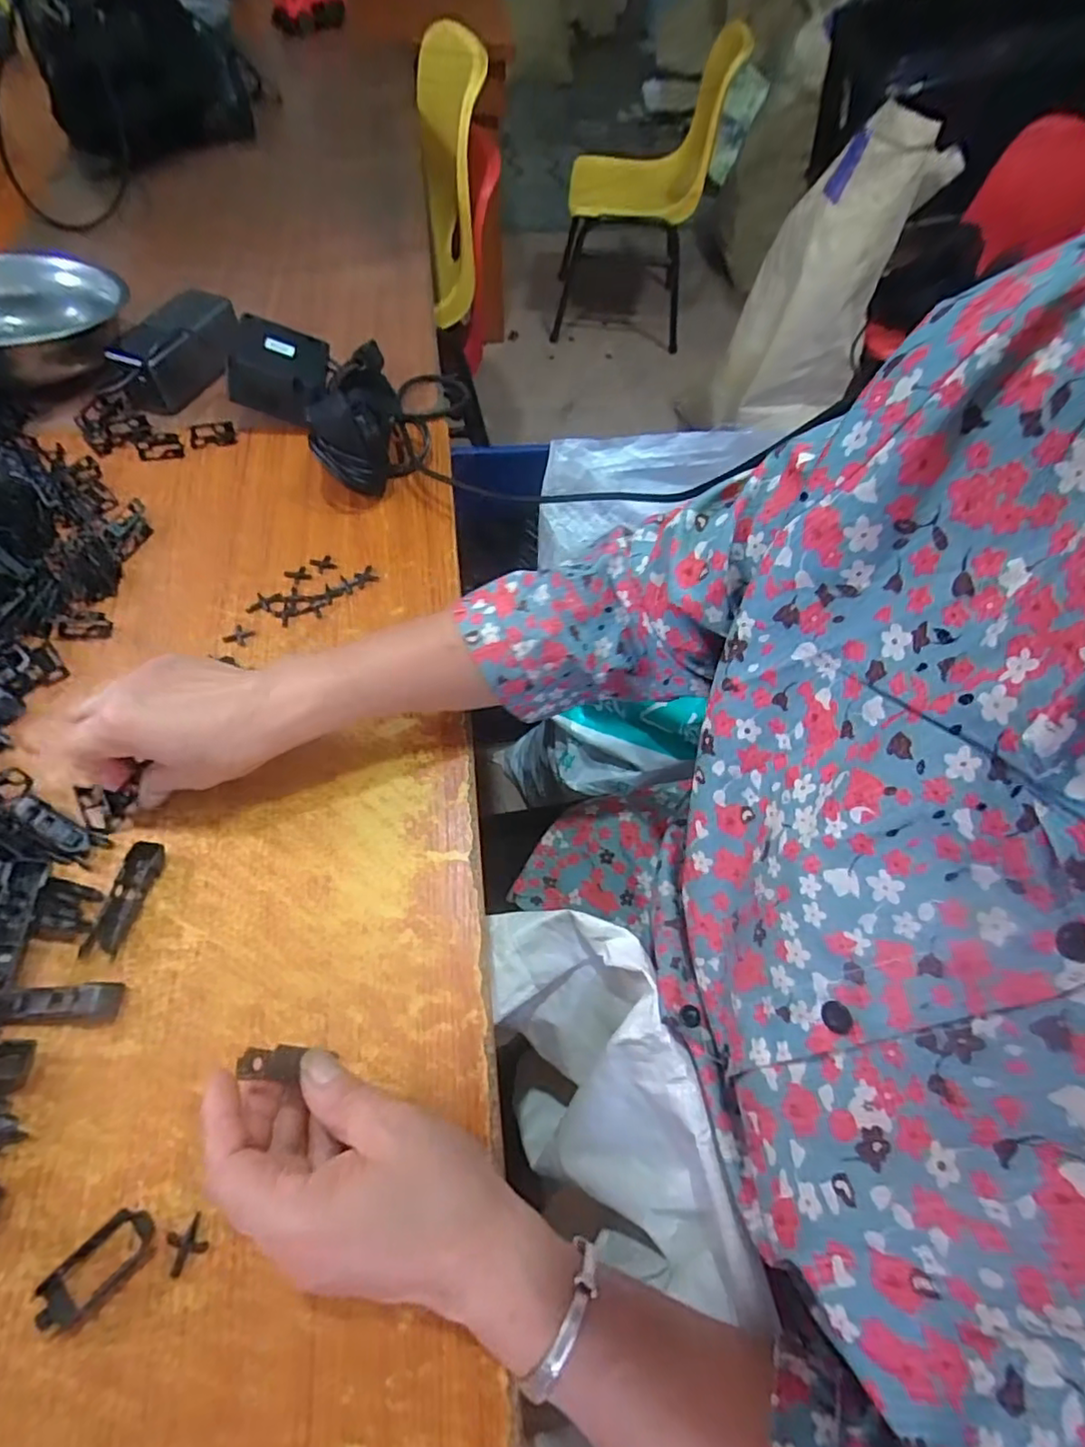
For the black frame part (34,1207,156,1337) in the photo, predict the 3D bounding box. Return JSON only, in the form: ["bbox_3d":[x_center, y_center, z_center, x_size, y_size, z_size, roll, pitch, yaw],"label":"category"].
[{"bbox_3d":[-0.204,0.251,0.278,0.027,0.006,0.050,42,66,19],"label":"black frame part"}]

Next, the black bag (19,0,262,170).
[{"bbox_3d":[-0.551,-0.925,0.852,0.087,0.191,0.277,30,63,13],"label":"black bag"}]

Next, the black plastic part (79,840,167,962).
[{"bbox_3d":[-0.246,0.103,0.358,0.017,0.011,0.066,12,60,4],"label":"black plastic part"}]

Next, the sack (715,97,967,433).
[{"bbox_3d":[0.538,-0.835,1.200,0.259,0.512,0.211,23,62,10],"label":"sack"}]

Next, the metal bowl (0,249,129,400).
[{"bbox_3d":[-0.500,-0.384,0.581,0.181,0.073,0.180,1,60,-2],"label":"metal bowl"}]

